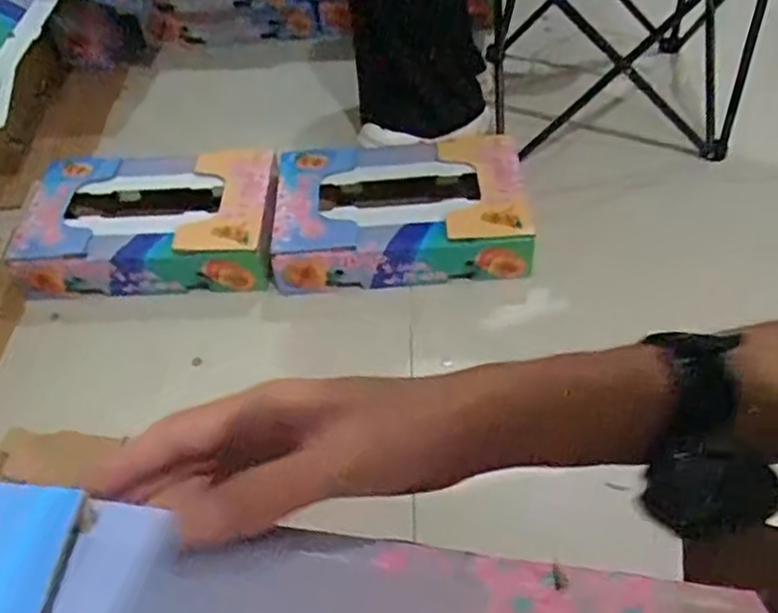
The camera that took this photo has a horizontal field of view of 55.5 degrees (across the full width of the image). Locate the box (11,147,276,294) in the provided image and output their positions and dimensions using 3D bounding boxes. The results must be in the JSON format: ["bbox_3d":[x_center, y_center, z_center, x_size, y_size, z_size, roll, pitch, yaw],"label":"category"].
[{"bbox_3d":[-0.397,-0.138,1.232,0.421,0.092,0.252,-5,49,2],"label":"box"}]

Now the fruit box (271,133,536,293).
[{"bbox_3d":[0.023,-0.163,1.229,0.407,0.103,0.285,-2,49,5],"label":"fruit box"}]

